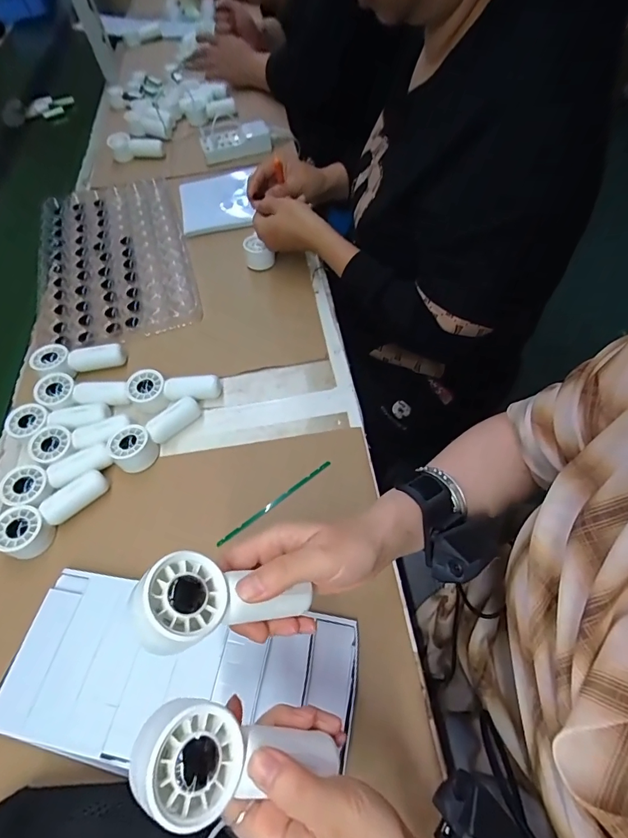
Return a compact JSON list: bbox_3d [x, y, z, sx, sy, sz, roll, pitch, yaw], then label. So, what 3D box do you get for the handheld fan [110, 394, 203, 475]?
[{"bbox_3d":[-0.181,0.018,0.483,0.108,0.031,0.049,-29,62,-12],"label":"handheld fan"}]

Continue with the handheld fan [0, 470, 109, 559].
[{"bbox_3d":[-0.276,0.097,0.437,0.055,0.037,0.111,31,66,20],"label":"handheld fan"}]

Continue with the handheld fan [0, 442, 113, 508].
[{"bbox_3d":[-0.282,0.065,0.454,0.108,0.027,0.054,-25,61,-10],"label":"handheld fan"}]

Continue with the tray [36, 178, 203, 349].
[{"bbox_3d":[-0.336,-0.275,0.676,0.234,0.013,0.400,-19,60,-7],"label":"tray"}]

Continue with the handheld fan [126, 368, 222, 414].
[{"bbox_3d":[-0.176,-0.037,0.517,0.111,0.033,0.043,-5,59,1],"label":"handheld fan"}]

